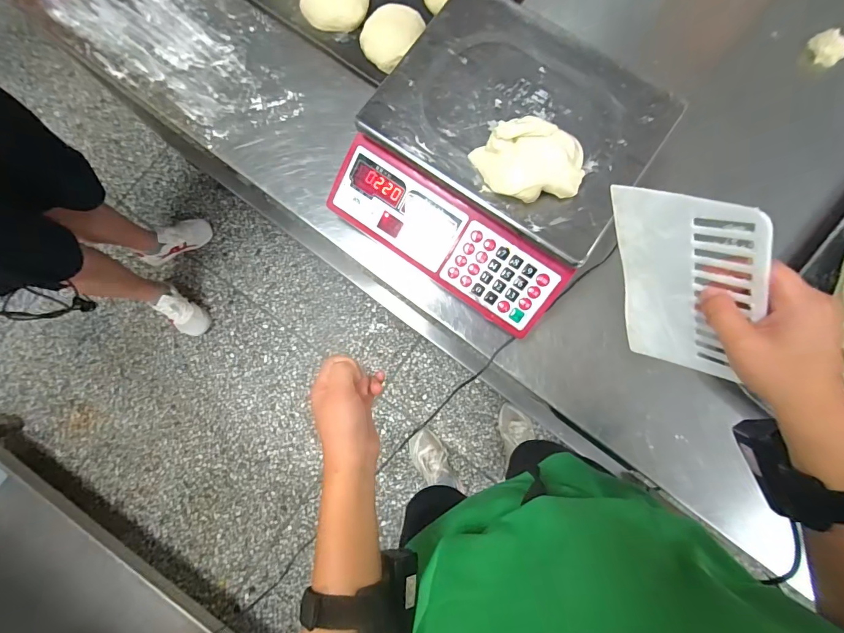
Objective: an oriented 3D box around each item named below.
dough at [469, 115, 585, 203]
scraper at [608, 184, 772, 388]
[{"bbox_3d":[0.110,-0.159,0.402,0.108,0.036,0.079,31,83,6],"label":"dough"},{"bbox_3d":[0.212,-0.021,0.322,0.004,0.114,0.163,-29,119,-14],"label":"scraper"}]

